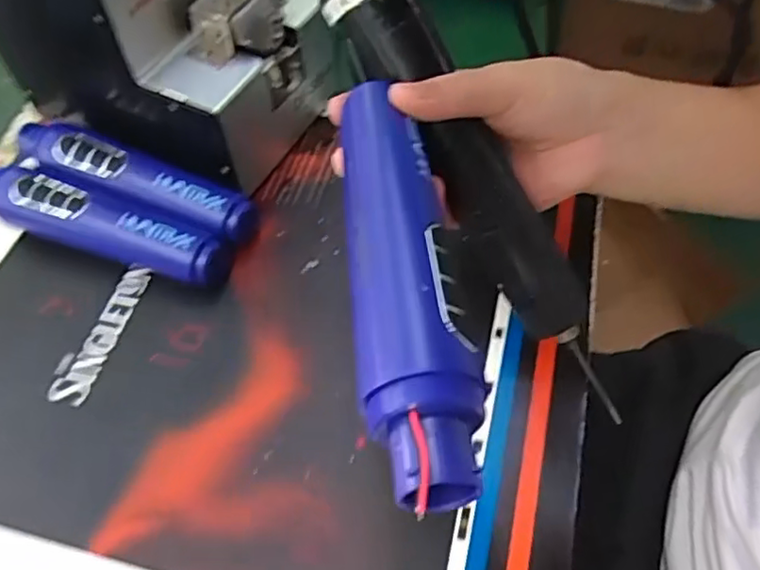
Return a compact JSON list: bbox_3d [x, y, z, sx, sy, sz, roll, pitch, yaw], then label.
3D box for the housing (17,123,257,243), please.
[{"bbox_3d":[-0.161,-0.066,0.409,0.178,0.037,0.035,22,62,16],"label":"housing"}]

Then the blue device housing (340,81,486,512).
[{"bbox_3d":[0.006,-0.007,0.221,0.035,0.028,0.170,-8,51,-1],"label":"blue device housing"}]

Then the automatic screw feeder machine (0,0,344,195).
[{"bbox_3d":[-0.138,-0.167,0.402,0.189,0.166,0.118,23,62,16],"label":"automatic screw feeder machine"}]

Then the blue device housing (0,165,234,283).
[{"bbox_3d":[-0.175,-0.037,0.389,0.181,0.034,0.034,17,61,13],"label":"blue device housing"}]

